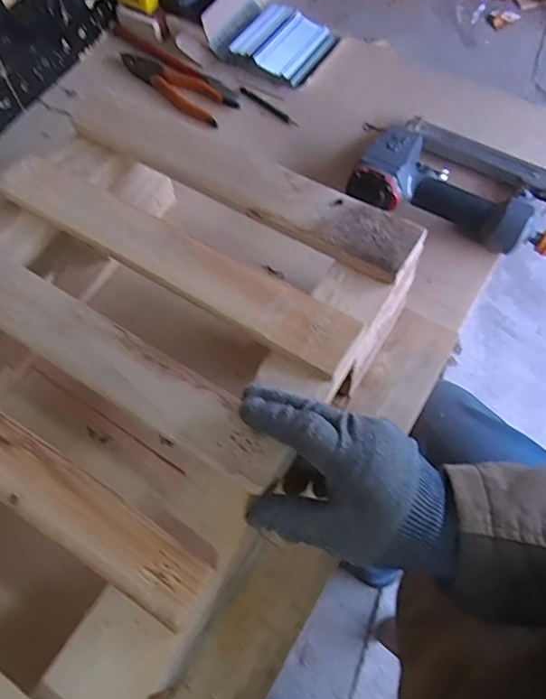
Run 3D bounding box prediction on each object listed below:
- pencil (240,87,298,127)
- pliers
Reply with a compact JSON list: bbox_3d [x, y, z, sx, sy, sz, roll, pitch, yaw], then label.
[{"bbox_3d":[-0.007,-0.318,0.679,0.099,0.006,0.011,40,72,20],"label":"pencil"},{"bbox_3d":[-0.133,-0.356,0.697,0.184,0.014,0.054,37,71,18],"label":"pliers"}]

